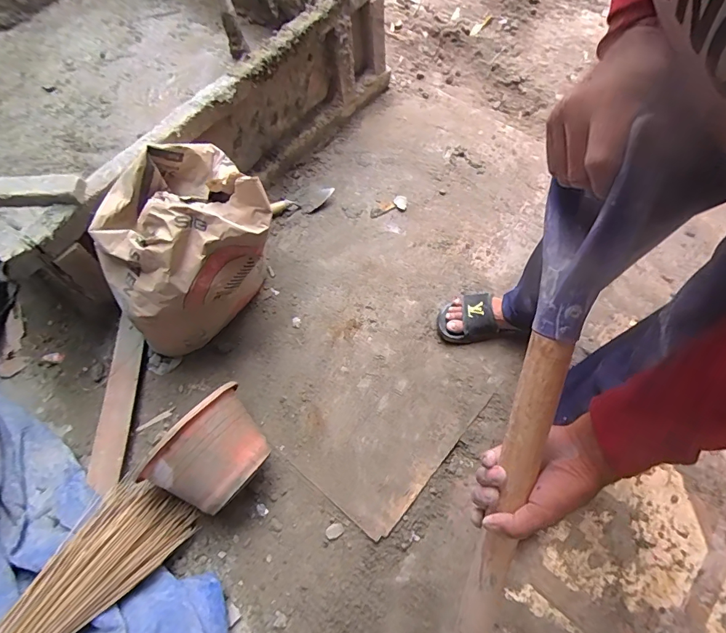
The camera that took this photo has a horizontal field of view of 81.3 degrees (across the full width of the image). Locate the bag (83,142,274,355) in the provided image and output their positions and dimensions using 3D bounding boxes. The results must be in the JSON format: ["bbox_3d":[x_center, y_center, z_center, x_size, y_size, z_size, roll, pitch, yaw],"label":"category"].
[{"bbox_3d":[-0.351,-0.103,0.895,0.335,0.395,0.240,-34,68,-13],"label":"bag"}]

